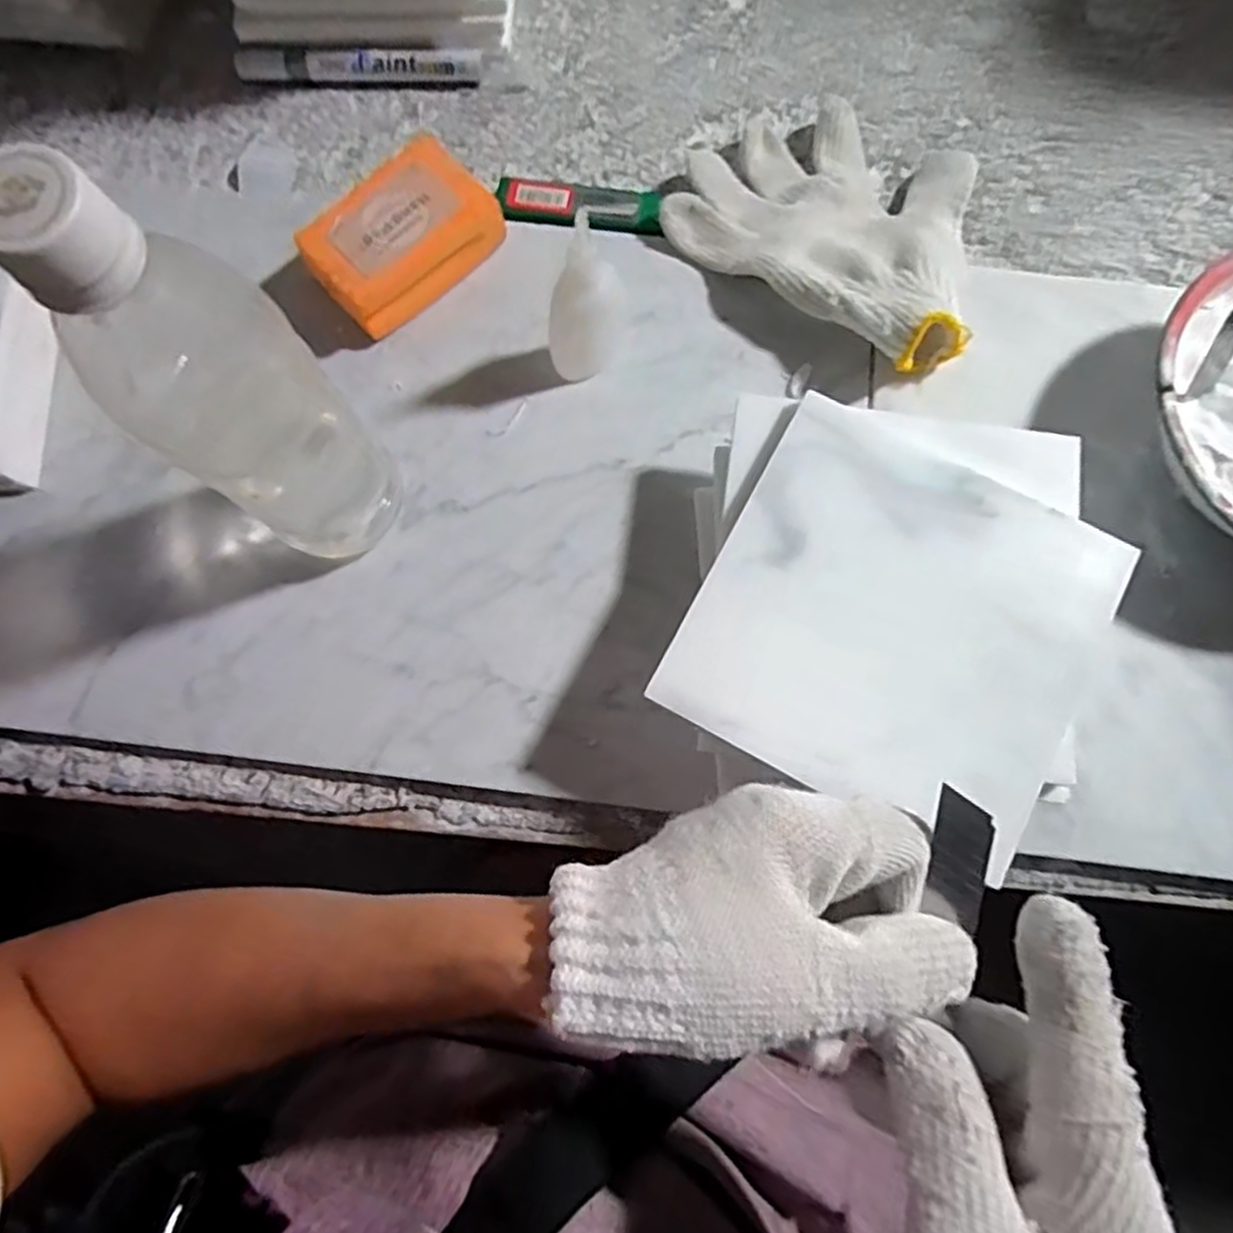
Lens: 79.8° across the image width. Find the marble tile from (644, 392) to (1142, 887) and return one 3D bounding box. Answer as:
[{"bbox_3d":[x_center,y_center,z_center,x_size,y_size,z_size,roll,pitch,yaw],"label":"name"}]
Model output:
[{"bbox_3d":[0.114,0.002,0.302,0.150,0.011,0.148,28,81,7],"label":"marble tile"}]

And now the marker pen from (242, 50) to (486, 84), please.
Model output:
[{"bbox_3d":[-0.150,-0.322,0.435,0.139,0.017,0.012,-3,77,-1],"label":"marker pen"}]

